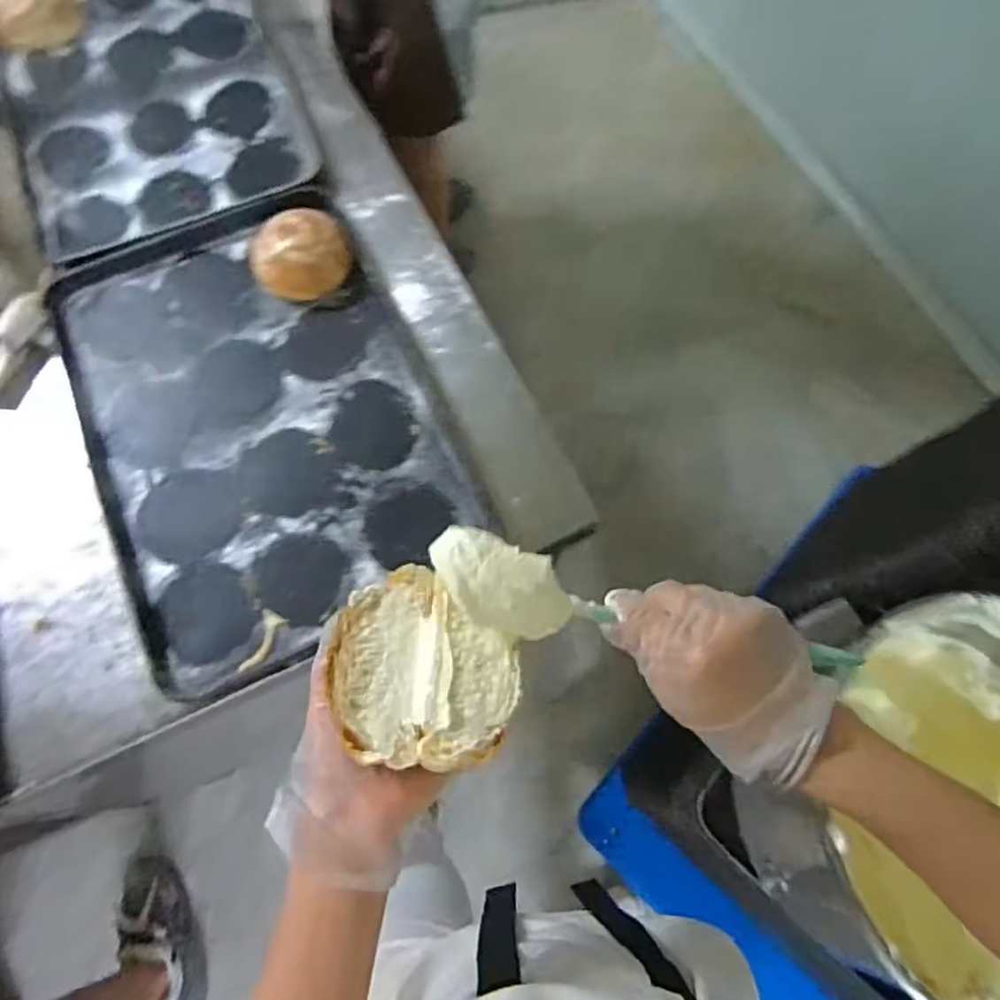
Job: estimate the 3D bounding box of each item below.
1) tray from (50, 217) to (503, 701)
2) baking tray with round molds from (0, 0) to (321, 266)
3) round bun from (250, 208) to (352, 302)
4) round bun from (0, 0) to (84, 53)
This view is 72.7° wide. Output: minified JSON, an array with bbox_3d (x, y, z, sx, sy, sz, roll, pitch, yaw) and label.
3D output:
[{"bbox_3d":[-0.288,-0.105,0.829,0.387,0.025,0.571,-23,72,-11],"label":"tray"},{"bbox_3d":[-0.533,-0.624,1.022,0.392,0.033,0.582,-21,72,-10],"label":"baking tray with round molds"},{"bbox_3d":[-0.255,-0.313,0.875,0.125,0.063,0.097,-16,71,-9],"label":"round bun"},{"bbox_3d":[-0.703,-0.742,1.027,0.129,0.052,0.108,-16,71,-9],"label":"round bun"}]

